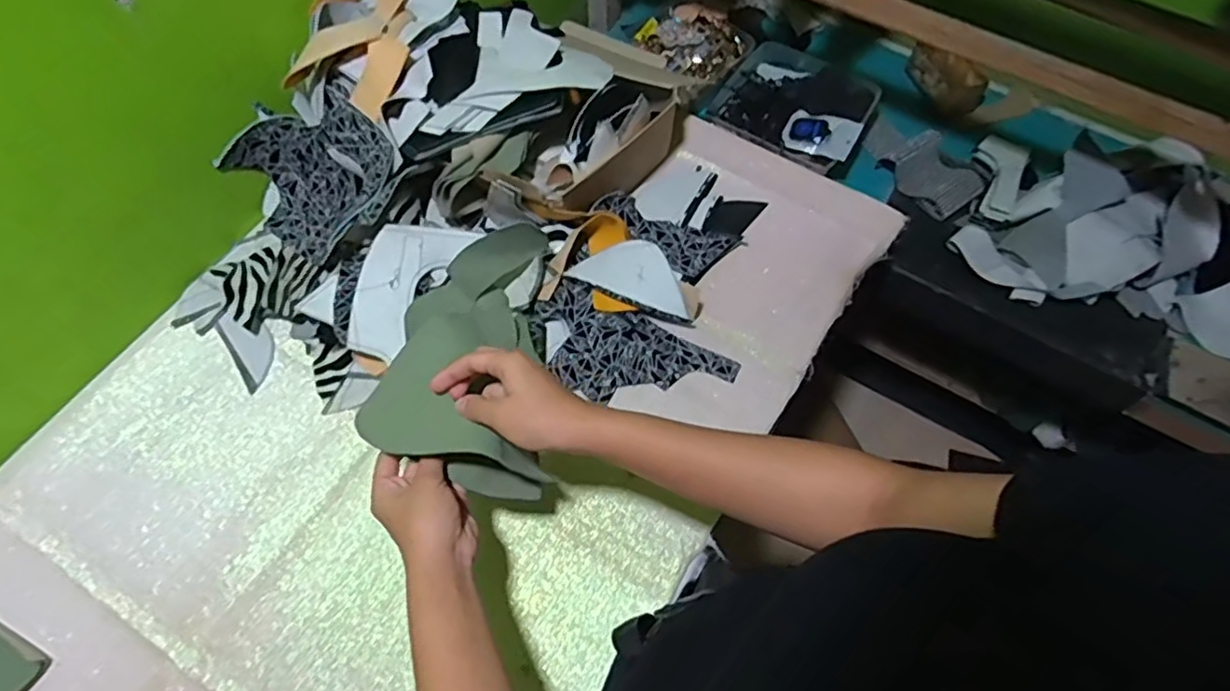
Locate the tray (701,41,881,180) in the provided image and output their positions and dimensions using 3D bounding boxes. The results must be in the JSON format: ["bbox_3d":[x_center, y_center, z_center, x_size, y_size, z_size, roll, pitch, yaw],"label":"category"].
[{"bbox_3d":[0.261,-0.356,0.924,0.209,0.040,0.200,28,66,11],"label":"tray"}]

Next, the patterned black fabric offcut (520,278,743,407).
[{"bbox_3d":[0.012,0.012,0.655,0.205,0.020,0.102,30,75,-4],"label":"patterned black fabric offcut"}]

